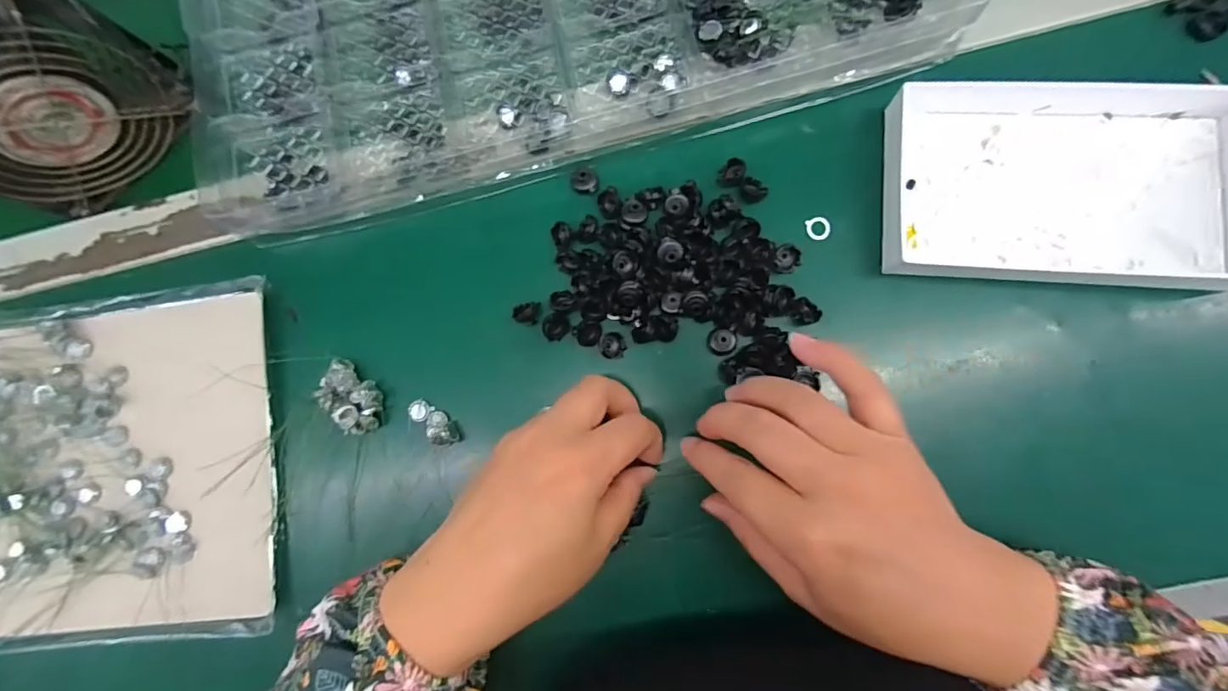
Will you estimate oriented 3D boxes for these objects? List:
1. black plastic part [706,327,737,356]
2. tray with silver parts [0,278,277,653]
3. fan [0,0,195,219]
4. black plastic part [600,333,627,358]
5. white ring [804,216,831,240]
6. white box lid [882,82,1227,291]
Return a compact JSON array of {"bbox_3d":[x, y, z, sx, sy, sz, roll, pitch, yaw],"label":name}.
[{"bbox_3d":[0.061,-0.002,0.289,0.016,0.007,0.016,-1,84,6],"label":"black plastic part"},{"bbox_3d":[-0.302,0.072,0.312,0.206,0.017,0.200,-7,84,5],"label":"tray with silver parts"},{"bbox_3d":[-0.329,-0.143,0.290,0.114,0.102,0.050,-38,82,1],"label":"fan"},{"bbox_3d":[0.000,0.000,0.297,0.014,0.010,0.015,-1,84,6],"label":"black plastic part"},{"bbox_3d":[0.117,-0.067,0.296,0.013,0.004,0.013,-10,83,5],"label":"white ring"},{"bbox_3d":[0.239,-0.091,0.275,0.173,0.024,0.116,3,85,6],"label":"white box lid"}]

